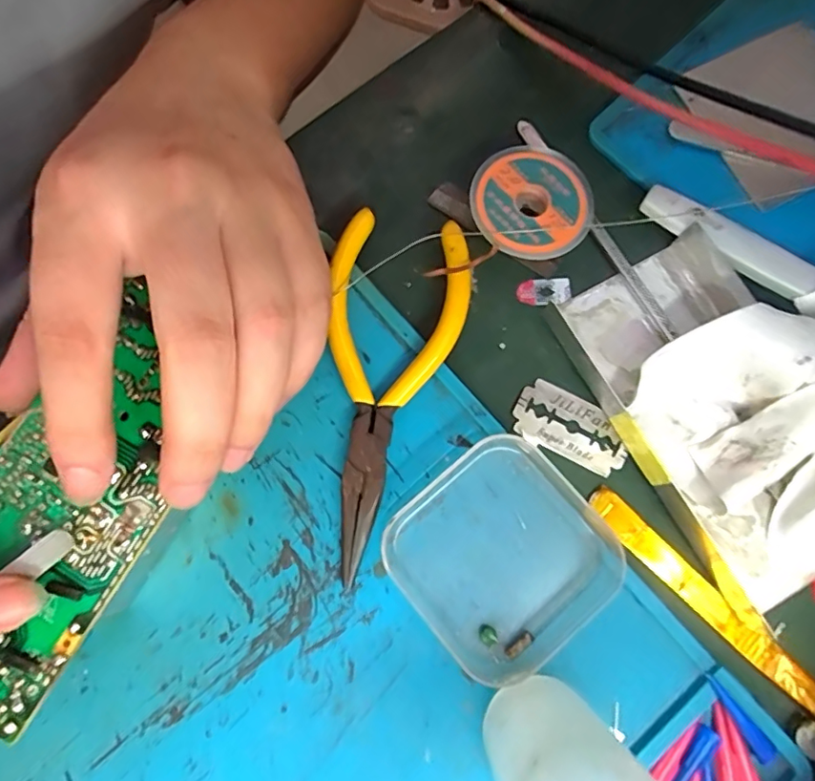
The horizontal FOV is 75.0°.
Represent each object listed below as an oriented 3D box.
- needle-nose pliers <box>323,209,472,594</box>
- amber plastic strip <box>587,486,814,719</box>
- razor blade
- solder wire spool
[{"bbox_3d":[-0.004,0.000,0.187,0.049,0.014,0.127,2,77,1],"label":"needle-nose pliers"},{"bbox_3d":[0.099,0.069,0.177,0.094,0.005,0.011,44,81,9],"label":"amber plastic strip"},{"bbox_3d":[0.059,0.013,0.191,0.042,0.004,0.023,28,79,6],"label":"razor blade"},{"bbox_3d":[0.047,-0.070,0.202,0.044,0.015,0.044,0,77,0],"label":"solder wire spool"}]

